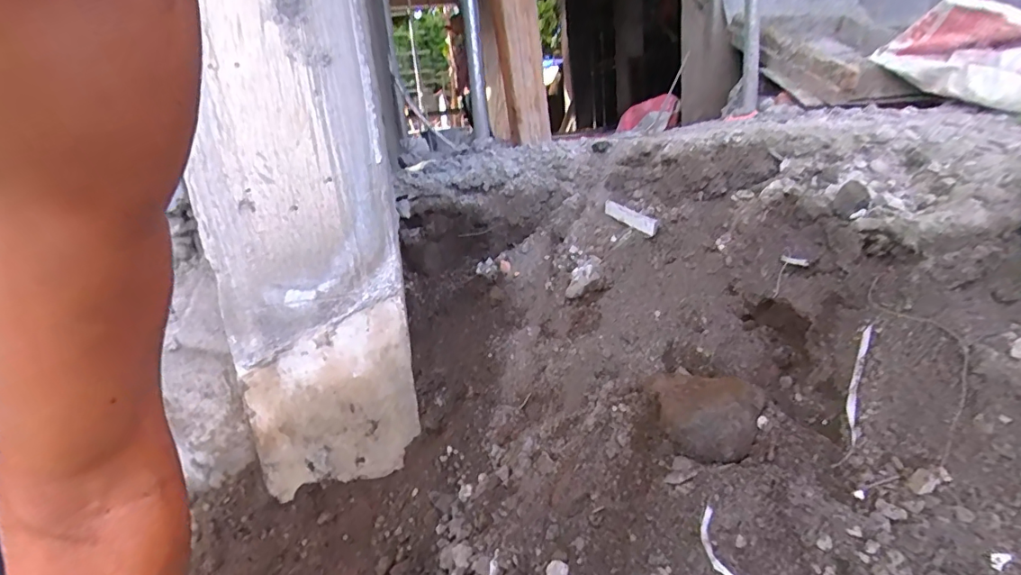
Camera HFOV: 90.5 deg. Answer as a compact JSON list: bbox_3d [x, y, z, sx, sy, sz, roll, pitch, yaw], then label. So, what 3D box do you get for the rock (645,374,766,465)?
[{"bbox_3d":[0.301,0.196,0.802,0.173,0.079,0.158,3,19,25],"label":"rock"}]

